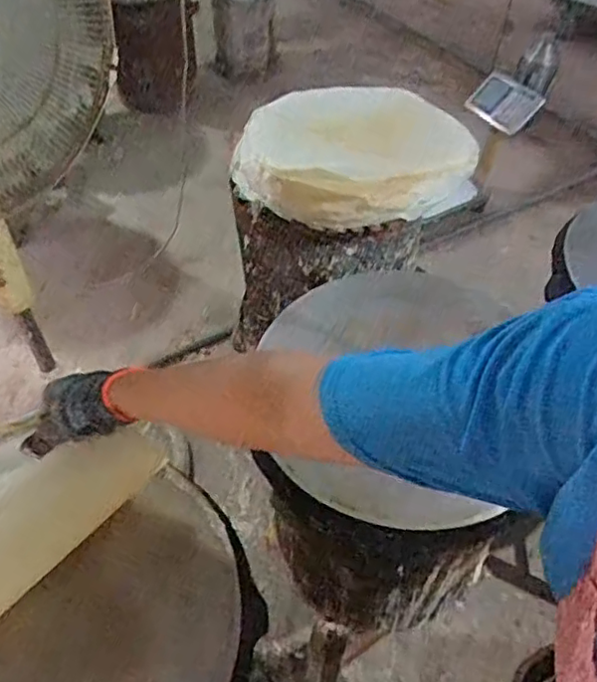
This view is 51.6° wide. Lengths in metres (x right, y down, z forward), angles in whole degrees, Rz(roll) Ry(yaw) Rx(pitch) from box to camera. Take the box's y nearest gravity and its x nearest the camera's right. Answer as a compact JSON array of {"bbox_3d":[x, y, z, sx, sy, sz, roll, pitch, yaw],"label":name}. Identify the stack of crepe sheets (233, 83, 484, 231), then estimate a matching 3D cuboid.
[{"bbox_3d":[0.084,-0.305,1.040,0.379,0.146,0.252,2,49,2],"label":"stack of crepe sheets"}]

